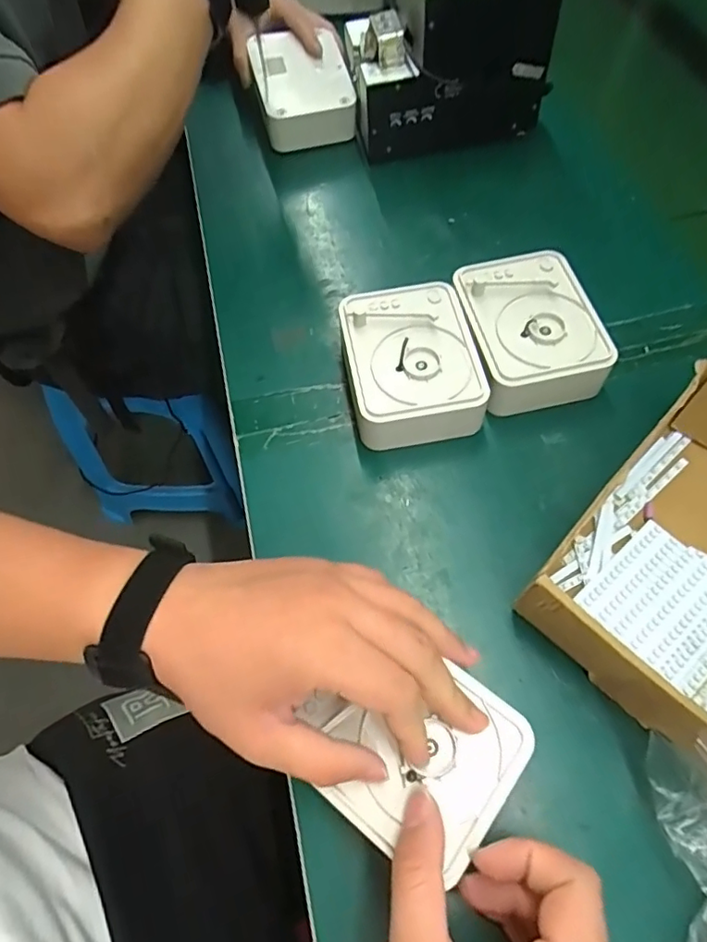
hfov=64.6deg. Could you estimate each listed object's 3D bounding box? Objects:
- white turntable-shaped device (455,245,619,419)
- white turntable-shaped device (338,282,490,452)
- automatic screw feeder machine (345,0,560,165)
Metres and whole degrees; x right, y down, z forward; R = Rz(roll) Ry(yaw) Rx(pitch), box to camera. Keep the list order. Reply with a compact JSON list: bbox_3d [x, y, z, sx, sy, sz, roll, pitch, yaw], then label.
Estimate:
[{"bbox_3d":[0.140,-0.114,0.457,0.099,0.055,0.123,-10,61,-6],"label":"white turntable-shaped device"},{"bbox_3d":[0.044,-0.085,0.448,0.097,0.050,0.122,-8,61,-4],"label":"white turntable-shaped device"},{"bbox_3d":[0.090,-0.429,0.565,0.178,0.155,0.124,-9,61,-5],"label":"automatic screw feeder machine"}]

